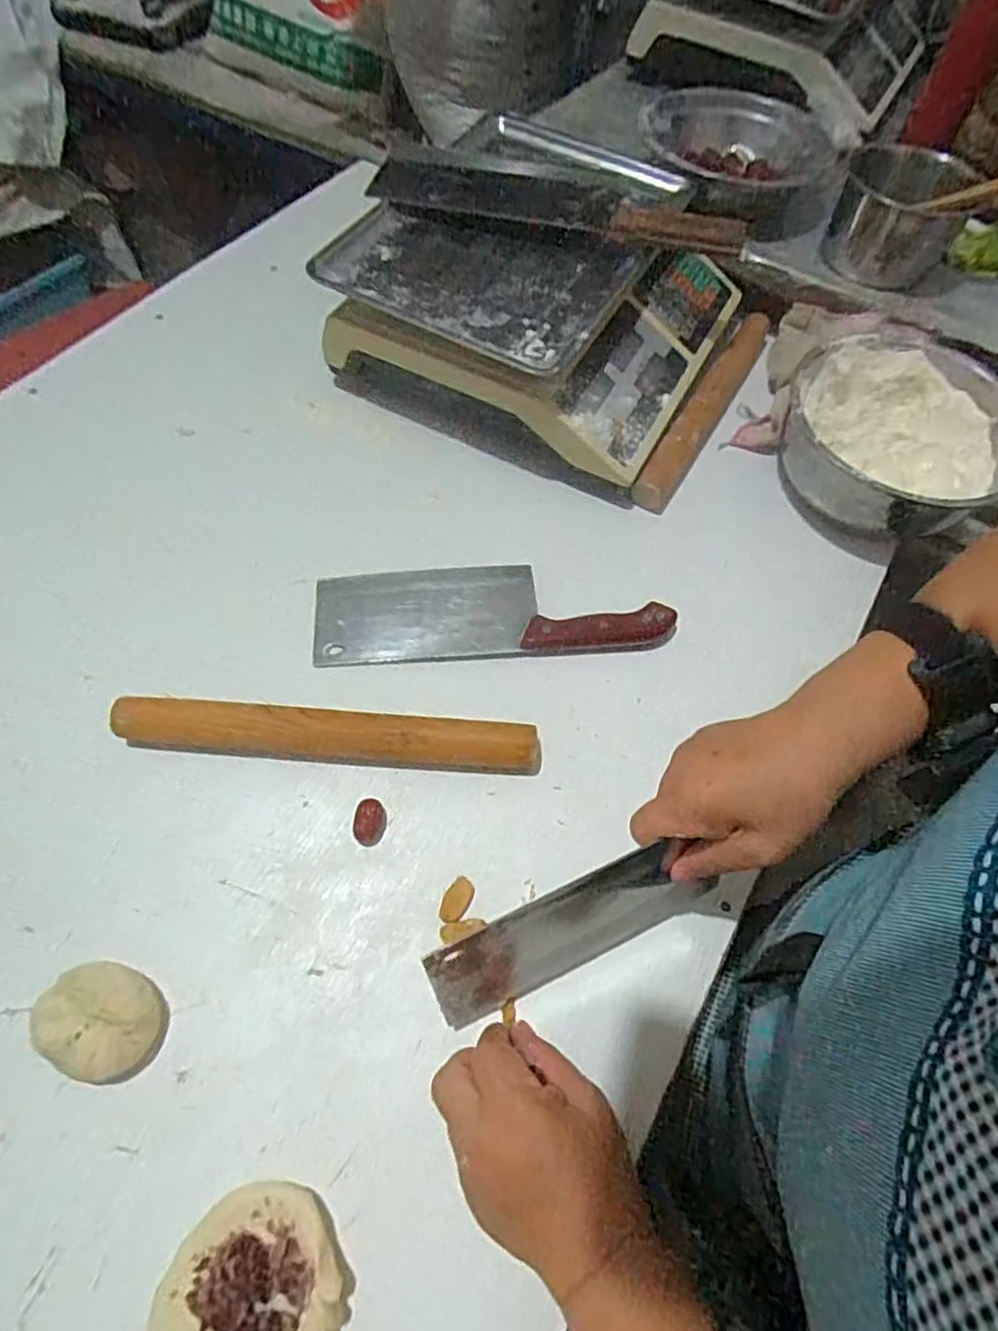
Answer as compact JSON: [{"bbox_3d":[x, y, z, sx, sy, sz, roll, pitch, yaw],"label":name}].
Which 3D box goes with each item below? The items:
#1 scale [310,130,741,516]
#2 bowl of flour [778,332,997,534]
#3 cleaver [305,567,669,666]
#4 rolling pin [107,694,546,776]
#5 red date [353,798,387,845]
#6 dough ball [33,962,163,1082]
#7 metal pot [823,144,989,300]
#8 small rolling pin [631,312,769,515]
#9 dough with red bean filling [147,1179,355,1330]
[{"bbox_3d":[0.042,-0.352,0.621,0.325,0.115,0.309,25,63,10],"label":"scale"},{"bbox_3d":[0.347,-0.194,0.575,0.194,0.082,0.206,18,62,7],"label":"bowl of flour"},{"bbox_3d":[-0.006,-0.048,0.518,0.278,0.023,0.085,-2,62,-4],"label":"cleaver"},{"bbox_3d":[-0.118,0.049,0.450,0.289,0.031,0.033,5,62,0],"label":"rolling pin"},{"bbox_3d":[-0.088,0.105,0.432,0.020,0.019,0.026,13,62,4],"label":"red date"},{"bbox_3d":[-0.225,0.202,0.365,0.065,0.038,0.055,19,62,7],"label":"dough ball"},{"bbox_3d":[0.392,-0.437,0.629,0.124,0.072,0.119,15,62,5],"label":"metal pot"},{"bbox_3d":[0.209,-0.259,0.643,0.039,0.046,0.310,27,64,11],"label":"small rolling pin"},{"bbox_3d":[-0.121,0.311,0.314,0.088,0.024,0.083,1,62,-2],"label":"dough with red bean filling"}]

